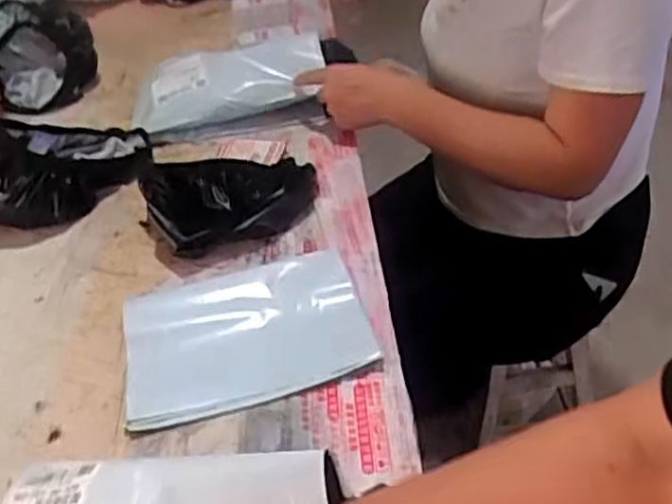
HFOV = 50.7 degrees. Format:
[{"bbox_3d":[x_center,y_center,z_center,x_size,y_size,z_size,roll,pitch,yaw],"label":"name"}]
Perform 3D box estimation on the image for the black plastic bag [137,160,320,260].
[{"bbox_3d":[-0.100,-0.057,0.722,0.178,0.084,0.087,-17,38,-14],"label":"black plastic bag"}]

